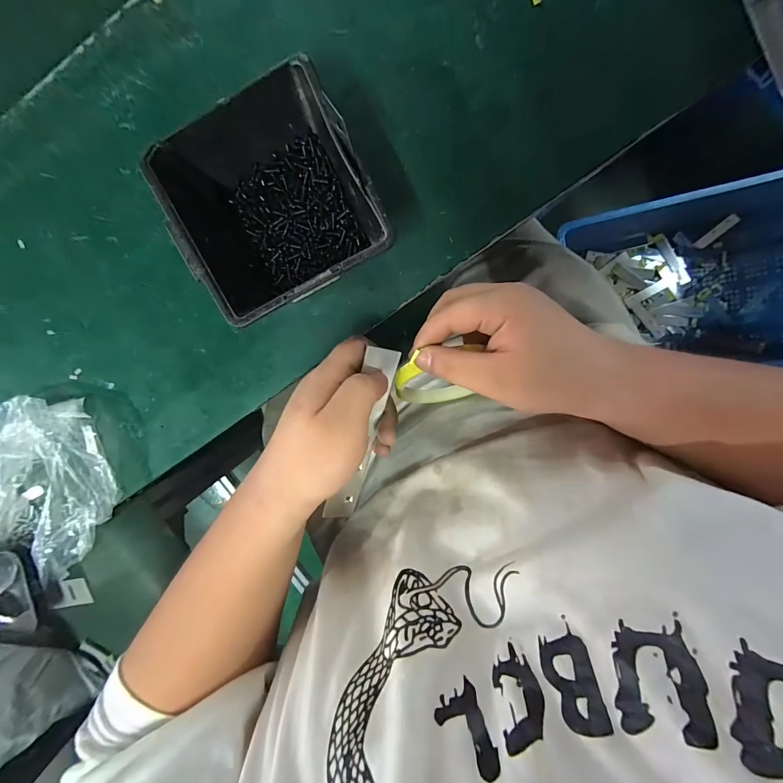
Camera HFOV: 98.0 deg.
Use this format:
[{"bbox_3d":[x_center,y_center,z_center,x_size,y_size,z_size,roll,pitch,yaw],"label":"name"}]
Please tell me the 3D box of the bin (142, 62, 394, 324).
[{"bbox_3d":[-0.079,-0.125,0.233,0.115,0.068,0.132,-30,97,5],"label":"bin"}]

